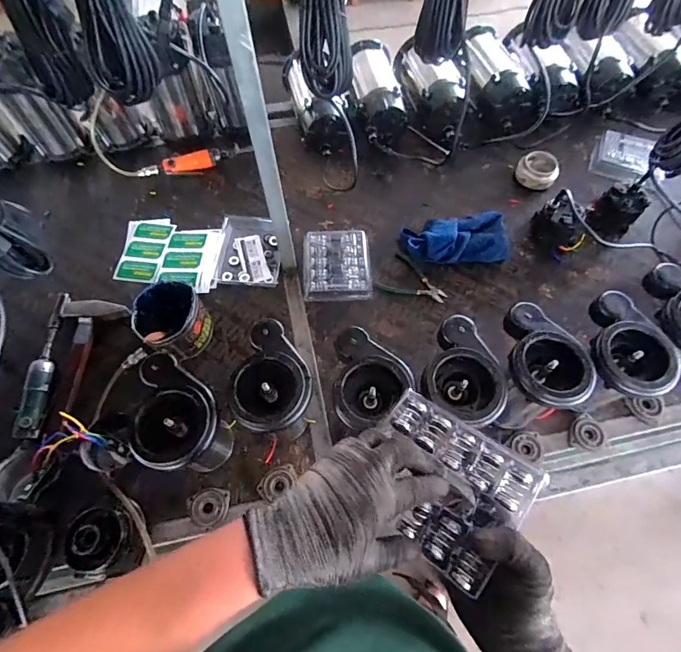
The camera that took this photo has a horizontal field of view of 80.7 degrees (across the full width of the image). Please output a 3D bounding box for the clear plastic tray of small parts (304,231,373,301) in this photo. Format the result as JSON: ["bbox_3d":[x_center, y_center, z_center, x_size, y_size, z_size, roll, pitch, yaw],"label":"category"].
[{"bbox_3d":[-0.006,-0.135,0.884,0.146,0.037,0.167,-1,64,-1],"label":"clear plastic tray of small parts"}]

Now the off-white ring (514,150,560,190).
[{"bbox_3d":[0.496,-0.389,1.006,0.094,0.048,0.095,0,64,0],"label":"off-white ring"}]

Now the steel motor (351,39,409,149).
[{"bbox_3d":[0.095,-0.600,1.047,0.132,0.109,0.316,-5,64,-3],"label":"steel motor"}]

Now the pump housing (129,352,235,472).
[{"bbox_3d":[-0.253,0.159,0.647,0.166,0.190,0.121,41,70,18],"label":"pump housing"}]

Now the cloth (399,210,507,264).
[{"bbox_3d":[0.261,-0.200,0.899,0.243,0.061,0.125,-4,64,-2],"label":"cloth"}]

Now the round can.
[{"bbox_3d":[-0.319,-0.008,0.775,0.120,0.101,0.122,0,64,0],"label":"round can"}]

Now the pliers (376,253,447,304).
[{"bbox_3d":[0.165,-0.096,0.873,0.141,0.012,0.115,30,67,14],"label":"pliers"}]

